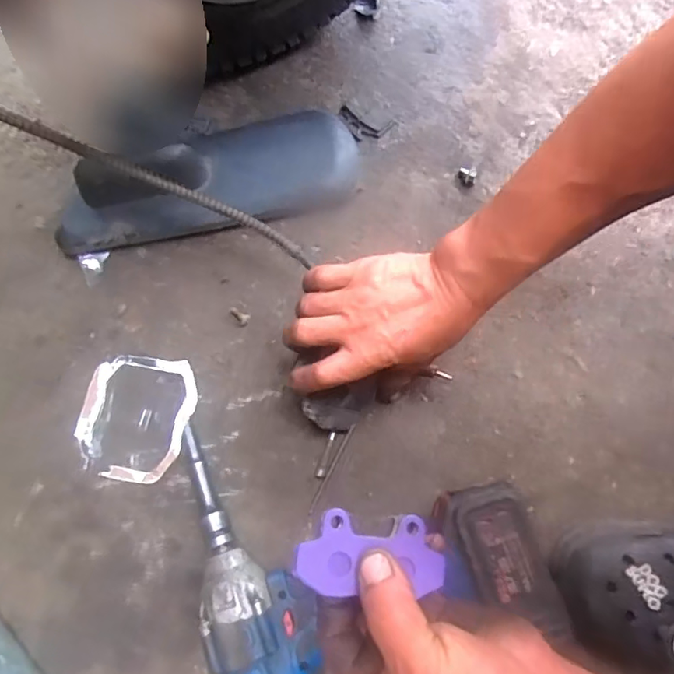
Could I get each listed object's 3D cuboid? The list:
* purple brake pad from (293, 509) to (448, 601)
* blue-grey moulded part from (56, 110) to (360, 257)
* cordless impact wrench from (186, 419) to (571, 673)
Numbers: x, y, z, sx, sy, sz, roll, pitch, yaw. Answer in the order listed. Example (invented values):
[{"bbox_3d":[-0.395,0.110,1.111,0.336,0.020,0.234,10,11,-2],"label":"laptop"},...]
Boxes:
[{"bbox_3d":[0.017,0.108,0.272,0.075,0.005,0.037,3,77,-7],"label":"purple brake pad"},{"bbox_3d":[-0.116,-0.150,0.484,0.278,0.058,0.097,-14,78,-3],"label":"blue-grey moulded part"},{"bbox_3d":[0.016,0.148,0.401,0.236,0.079,0.206,-13,78,-3],"label":"cordless impact wrench"}]

